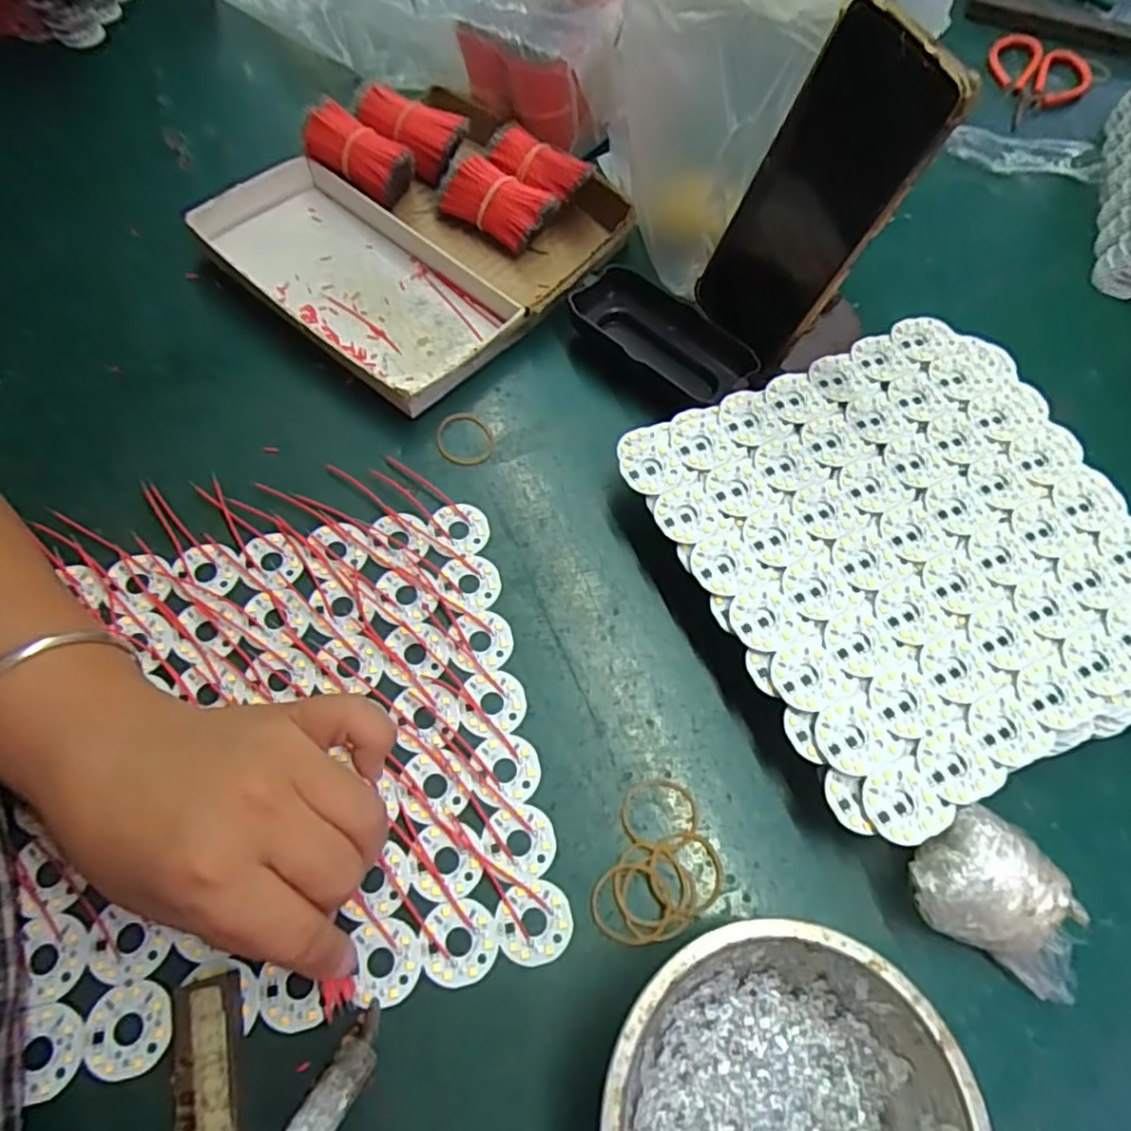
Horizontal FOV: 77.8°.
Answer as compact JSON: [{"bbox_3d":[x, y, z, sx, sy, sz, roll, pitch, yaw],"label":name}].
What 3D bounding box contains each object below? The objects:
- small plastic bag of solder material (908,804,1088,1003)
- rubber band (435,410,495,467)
[{"bbox_3d":[0.176,0.136,0.285,0.076,0.039,0.049,25,65,8],"label":"small plastic bag of solder material"},{"bbox_3d":[-0.056,-0.070,0.387,0.031,0.005,0.035,-12,66,-9],"label":"rubber band"}]

